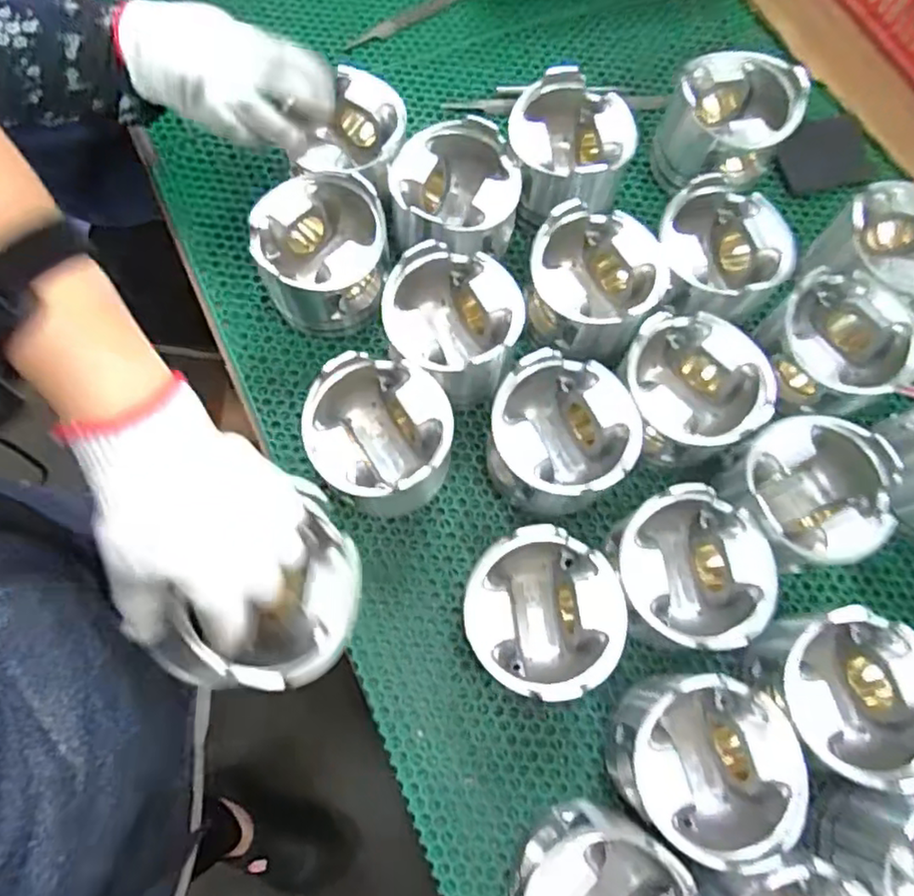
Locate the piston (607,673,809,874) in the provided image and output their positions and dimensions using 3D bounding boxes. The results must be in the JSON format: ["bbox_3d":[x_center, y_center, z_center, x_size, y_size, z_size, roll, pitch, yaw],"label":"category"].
[{"bbox_3d":[0.176,0.223,0.464,0.117,0.094,0.113,28,74,6],"label":"piston"}]

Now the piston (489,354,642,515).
[{"bbox_3d":[0.083,-0.007,0.538,0.110,0.102,0.110,1,73,-2],"label":"piston"}]

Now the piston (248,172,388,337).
[{"bbox_3d":[-0.118,-0.170,0.582,0.109,0.093,0.116,0,73,-2],"label":"piston"}]

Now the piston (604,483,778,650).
[{"bbox_3d":[0.172,0.097,0.503,0.108,0.088,0.111,1,73,-2],"label":"piston"}]

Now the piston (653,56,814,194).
[{"bbox_3d":[0.257,-0.308,0.630,0.109,0.099,0.108,1,73,-2],"label":"piston"}]

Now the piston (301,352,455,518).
[{"bbox_3d":[-0.061,-0.009,0.534,0.101,0.098,0.108,1,73,-2],"label":"piston"}]

